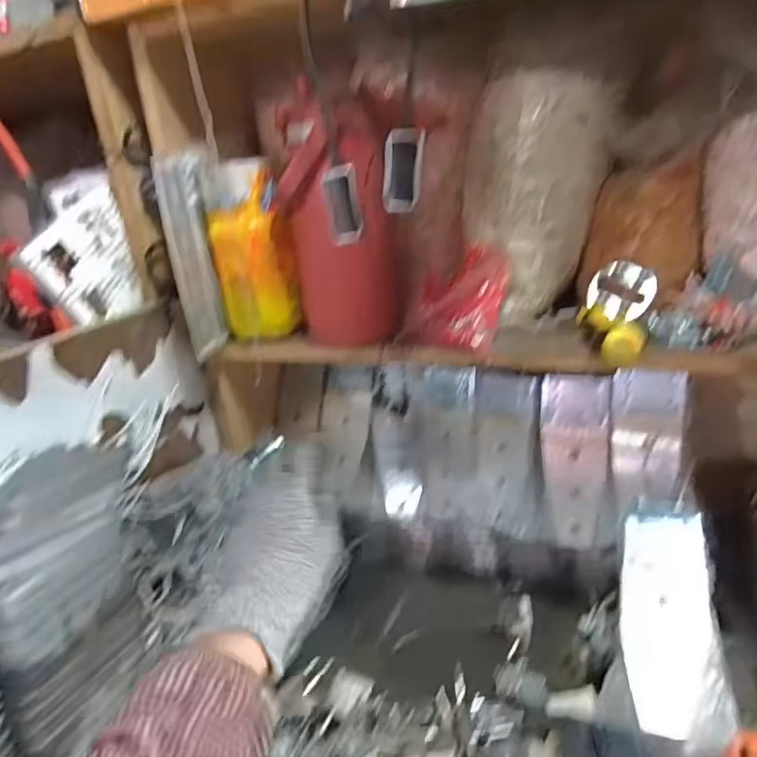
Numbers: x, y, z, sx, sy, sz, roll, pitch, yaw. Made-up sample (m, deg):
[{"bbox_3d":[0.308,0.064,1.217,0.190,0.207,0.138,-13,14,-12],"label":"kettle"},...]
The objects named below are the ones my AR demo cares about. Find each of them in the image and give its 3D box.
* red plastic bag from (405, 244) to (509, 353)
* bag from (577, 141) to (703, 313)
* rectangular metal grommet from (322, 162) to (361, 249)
[{"bbox_3d":[0.072,-0.073,0.526,0.078,0.069,0.068,8,25,33],"label":"red plastic bag"},{"bbox_3d":[0.229,-0.126,0.512,0.100,0.114,0.041,4,23,24],"label":"bag"},{"bbox_3d":[-0.028,-0.137,0.464,0.028,0.059,0.005,-6,12,23],"label":"rectangular metal grommet"}]

